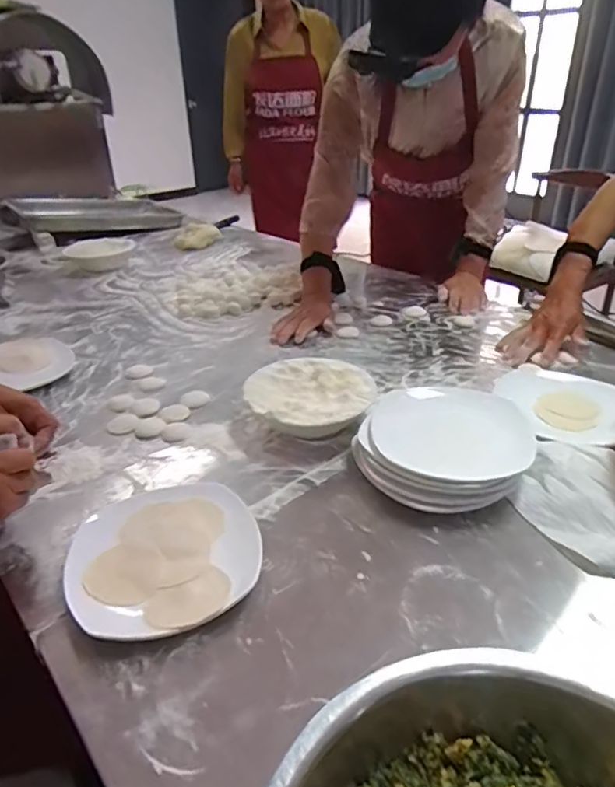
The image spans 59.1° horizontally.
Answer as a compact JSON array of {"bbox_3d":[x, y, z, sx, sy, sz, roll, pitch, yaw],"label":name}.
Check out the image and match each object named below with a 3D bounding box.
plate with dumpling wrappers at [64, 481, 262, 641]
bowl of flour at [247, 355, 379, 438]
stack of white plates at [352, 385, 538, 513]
[{"bbox_3d":[-0.141,0.159,0.538,0.176,0.022,0.188,-14,32,-21],"label":"plate with dumpling wrappers"},{"bbox_3d":[0.003,0.012,0.741,0.170,0.063,0.164,-1,30,0],"label":"bowl of flour"},{"bbox_3d":[0.158,0.062,0.640,0.193,0.073,0.171,8,31,15],"label":"stack of white plates"}]

